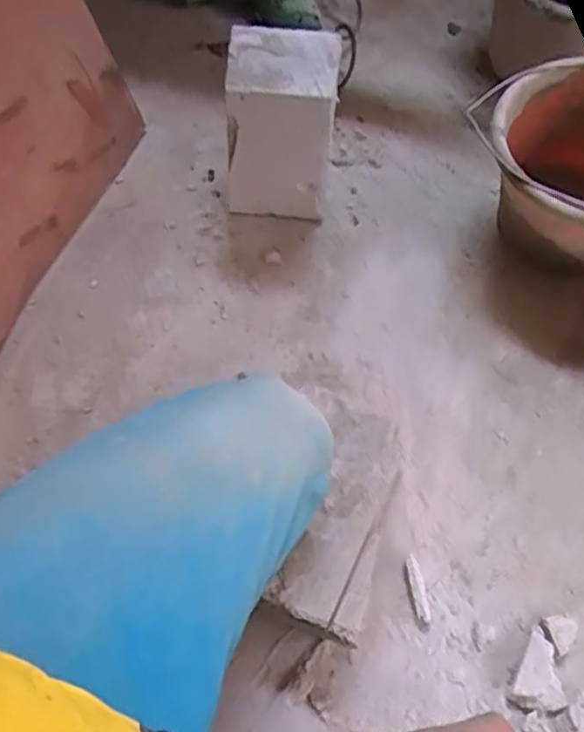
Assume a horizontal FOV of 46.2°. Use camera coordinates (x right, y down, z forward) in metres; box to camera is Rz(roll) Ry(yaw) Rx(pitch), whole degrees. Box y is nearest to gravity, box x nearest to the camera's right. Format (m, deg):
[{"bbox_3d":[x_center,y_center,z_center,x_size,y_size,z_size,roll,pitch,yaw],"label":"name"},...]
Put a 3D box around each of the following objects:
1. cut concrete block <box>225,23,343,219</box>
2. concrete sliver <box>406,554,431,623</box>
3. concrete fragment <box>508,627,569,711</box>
[{"bbox_3d":[-0.012,-0.283,0.835,0.125,0.210,0.101,7,63,2],"label":"cut concrete block"},{"bbox_3d":[0.125,0.221,0.681,0.014,0.004,0.062,-8,63,-6],"label":"concrete sliver"},{"bbox_3d":[0.239,0.293,0.649,0.048,0.023,0.069,22,64,10],"label":"concrete fragment"}]

